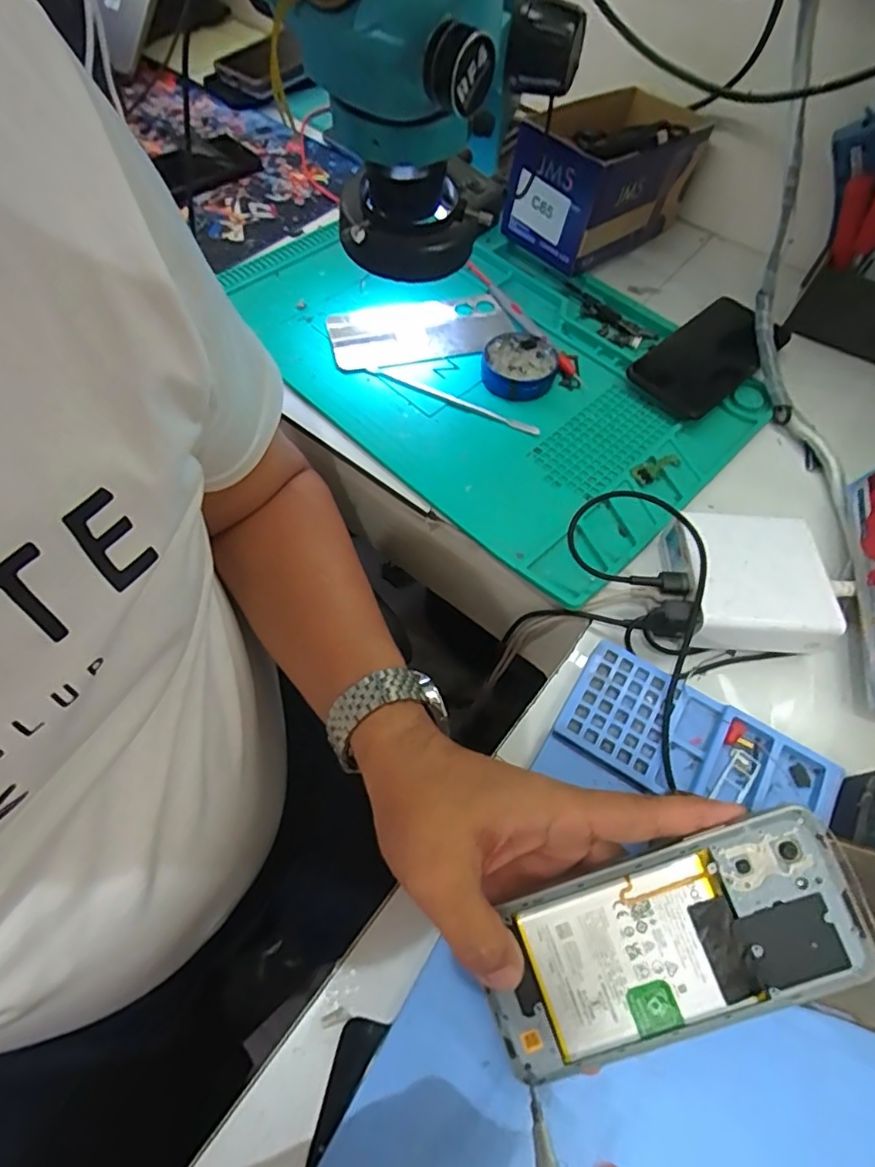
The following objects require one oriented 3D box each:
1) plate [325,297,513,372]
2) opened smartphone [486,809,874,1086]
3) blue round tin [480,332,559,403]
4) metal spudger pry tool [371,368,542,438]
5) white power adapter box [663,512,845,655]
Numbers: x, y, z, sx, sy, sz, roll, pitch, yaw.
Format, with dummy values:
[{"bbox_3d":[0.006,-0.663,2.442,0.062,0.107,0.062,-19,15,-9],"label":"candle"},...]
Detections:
[{"bbox_3d":[-0.015,-0.225,0.504,0.155,0.005,0.076,-18,63,-13],"label":"plate"},{"bbox_3d":[0.101,0.158,0.252,0.160,0.004,0.075,-21,83,3],"label":"opened smartphone"},{"bbox_3d":[0.068,-0.183,0.476,0.058,0.016,0.061,1,61,-2],"label":"blue round tin"},{"bbox_3d":[0.010,-0.151,0.467,0.155,0.005,0.009,25,63,10],"label":"metal spudger pry tool"},{"bbox_3d":[0.199,-0.002,0.372,0.087,0.045,0.085,1,61,-2],"label":"white power adapter box"}]

